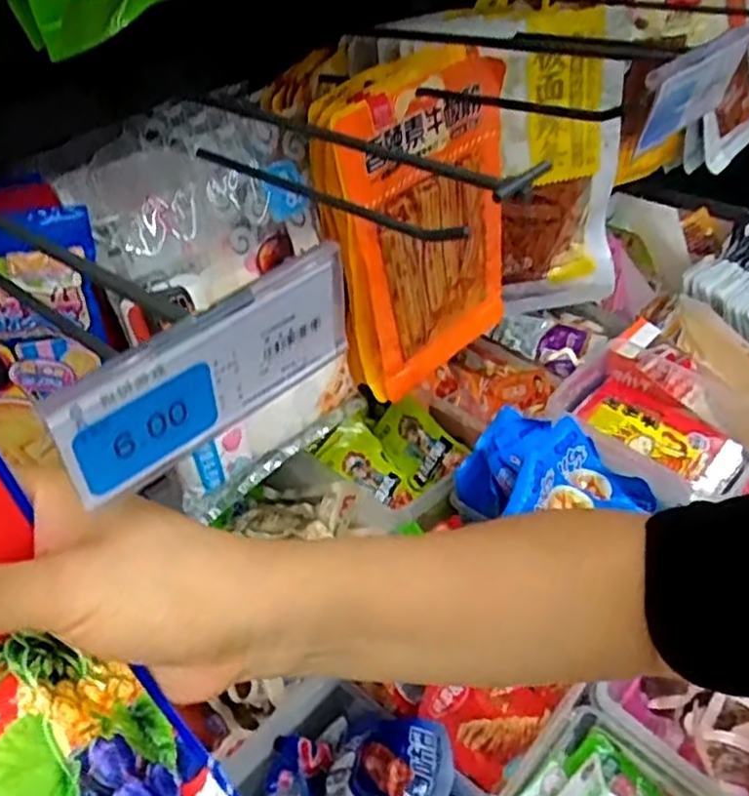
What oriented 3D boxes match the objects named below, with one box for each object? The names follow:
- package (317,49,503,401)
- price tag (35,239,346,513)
[{"bbox_3d":[0.044,-0.126,0.565,0.149,0.236,0.037,-38,47,-26],"label":"package"},{"bbox_3d":[-0.046,-0.009,0.218,0.004,0.044,0.098,32,53,32],"label":"price tag"}]

